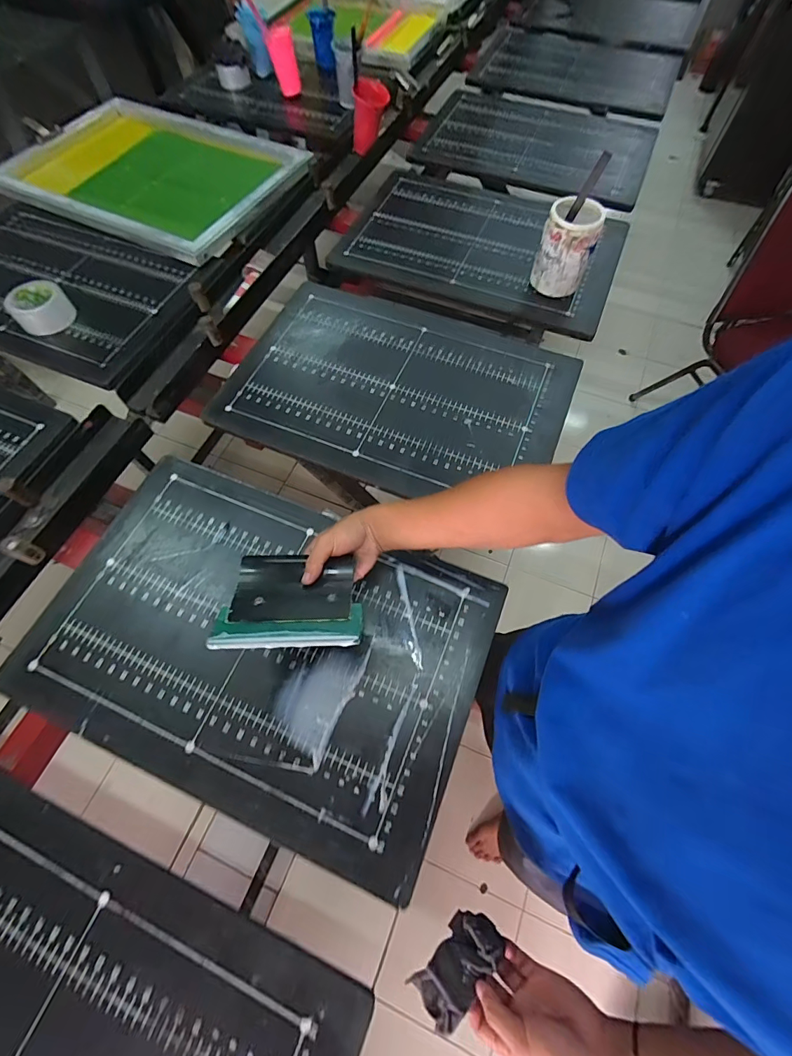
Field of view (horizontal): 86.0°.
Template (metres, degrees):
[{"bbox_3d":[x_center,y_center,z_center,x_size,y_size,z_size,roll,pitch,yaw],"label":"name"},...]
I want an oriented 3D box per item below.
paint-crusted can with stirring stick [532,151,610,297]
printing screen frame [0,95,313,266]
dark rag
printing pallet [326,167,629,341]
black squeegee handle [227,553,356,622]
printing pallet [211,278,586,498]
[{"bbox_3d":[0.335,-0.549,0.842,0.100,0.155,0.103,-1,65,2],"label":"paint-crusted can with stirring stick"},{"bbox_3d":[-0.617,-0.907,1.073,0.732,0.040,0.504,29,69,13],"label":"printing screen frame"},{"bbox_3d":[0.060,0.462,0.445,0.046,0.044,0.109,37,89,17],"label":"dark rag"},{"bbox_3d":[0.189,-0.675,0.969,0.617,0.026,0.411,22,67,10],"label":"printing pallet"},{"bbox_3d":[-0.123,0.072,0.518,0.138,0.011,0.103,0,40,-2],"label":"black squeegee handle"},{"bbox_3d":[0.005,-0.263,0.784,0.592,0.028,0.411,17,66,8],"label":"printing pallet"}]

